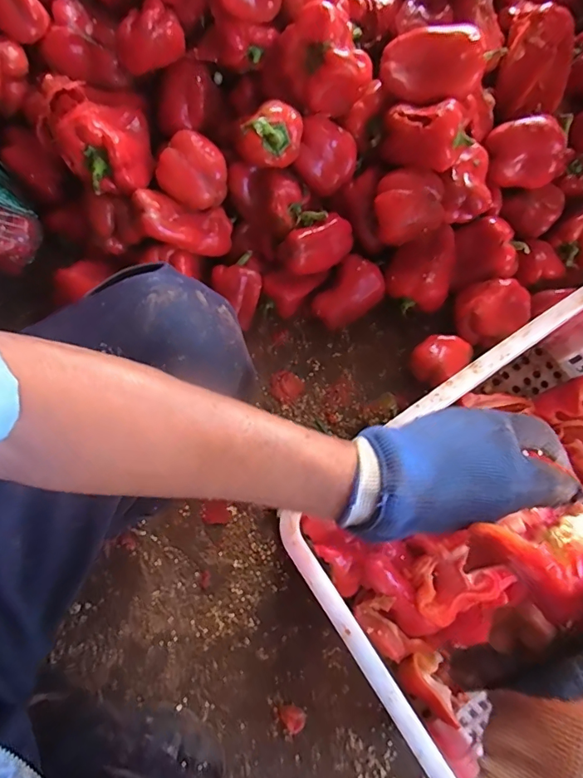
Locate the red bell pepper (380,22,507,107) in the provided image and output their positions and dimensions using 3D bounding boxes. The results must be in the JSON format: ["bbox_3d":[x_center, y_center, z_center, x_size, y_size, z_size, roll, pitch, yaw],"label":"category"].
[{"bbox_3d":[0.186,-0.419,0.611,0.132,0.052,0.088,-3,76,-2],"label":"red bell pepper"}]

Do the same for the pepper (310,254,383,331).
[{"bbox_3d":[0.086,-0.136,0.713,0.076,0.077,0.102,38,78,8],"label":"pepper"}]

